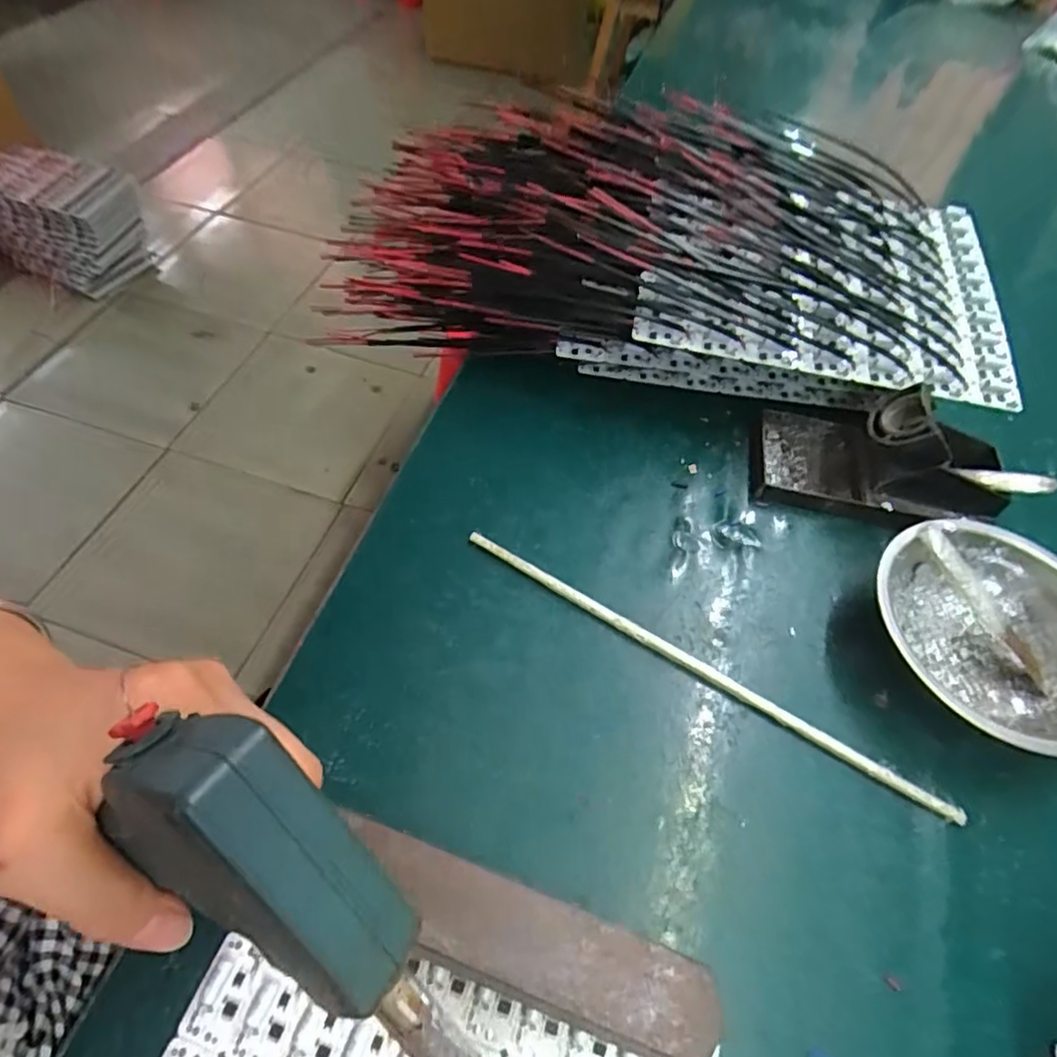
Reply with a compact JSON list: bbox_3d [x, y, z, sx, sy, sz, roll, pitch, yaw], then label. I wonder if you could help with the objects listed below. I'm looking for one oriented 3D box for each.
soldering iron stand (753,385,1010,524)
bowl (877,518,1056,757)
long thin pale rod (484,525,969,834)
[{"bbox_3d":[0.226,-0.052,0.388,0.142,0.064,0.080,10,56,1],"label":"soldering iron stand"},{"bbox_3d":[0.250,0.059,0.331,0.118,0.042,0.124,2,56,-4],"label":"bowl"},{"bbox_3d":[0.087,0.071,0.325,0.275,0.008,0.009,29,59,14],"label":"long thin pale rod"}]

